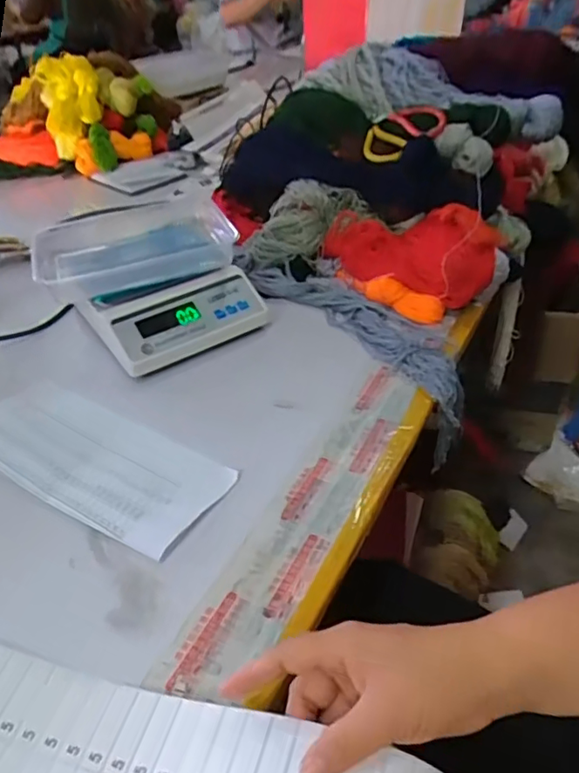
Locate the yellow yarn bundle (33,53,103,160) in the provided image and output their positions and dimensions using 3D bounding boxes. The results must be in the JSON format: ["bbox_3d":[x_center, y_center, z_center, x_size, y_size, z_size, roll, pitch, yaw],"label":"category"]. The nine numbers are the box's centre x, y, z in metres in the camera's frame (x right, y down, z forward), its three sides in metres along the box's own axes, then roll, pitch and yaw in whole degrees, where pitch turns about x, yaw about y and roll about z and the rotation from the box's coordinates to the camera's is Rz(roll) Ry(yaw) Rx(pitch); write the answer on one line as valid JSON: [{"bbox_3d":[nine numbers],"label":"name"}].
[{"bbox_3d":[-0.497,-0.647,1.276,0.126,0.169,0.222,-16,42,-14],"label":"yellow yarn bundle"}]

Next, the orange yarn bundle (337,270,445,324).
[{"bbox_3d":[0.121,-0.128,0.735,0.173,0.034,0.039,28,50,32],"label":"orange yarn bundle"}]

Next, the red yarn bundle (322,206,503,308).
[{"bbox_3d":[0.157,-0.184,0.745,0.229,0.101,0.109,21,46,29],"label":"red yarn bundle"}]

